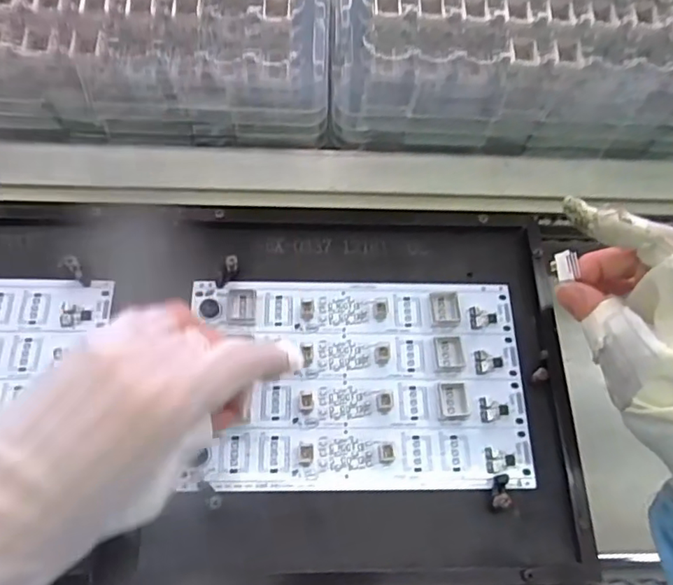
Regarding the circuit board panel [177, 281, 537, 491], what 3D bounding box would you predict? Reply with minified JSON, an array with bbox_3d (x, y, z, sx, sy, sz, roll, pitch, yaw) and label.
[{"bbox_3d":[0.016,0.053,0.349,0.201,0.006,0.128,0,68,-3],"label":"circuit board panel"}]

